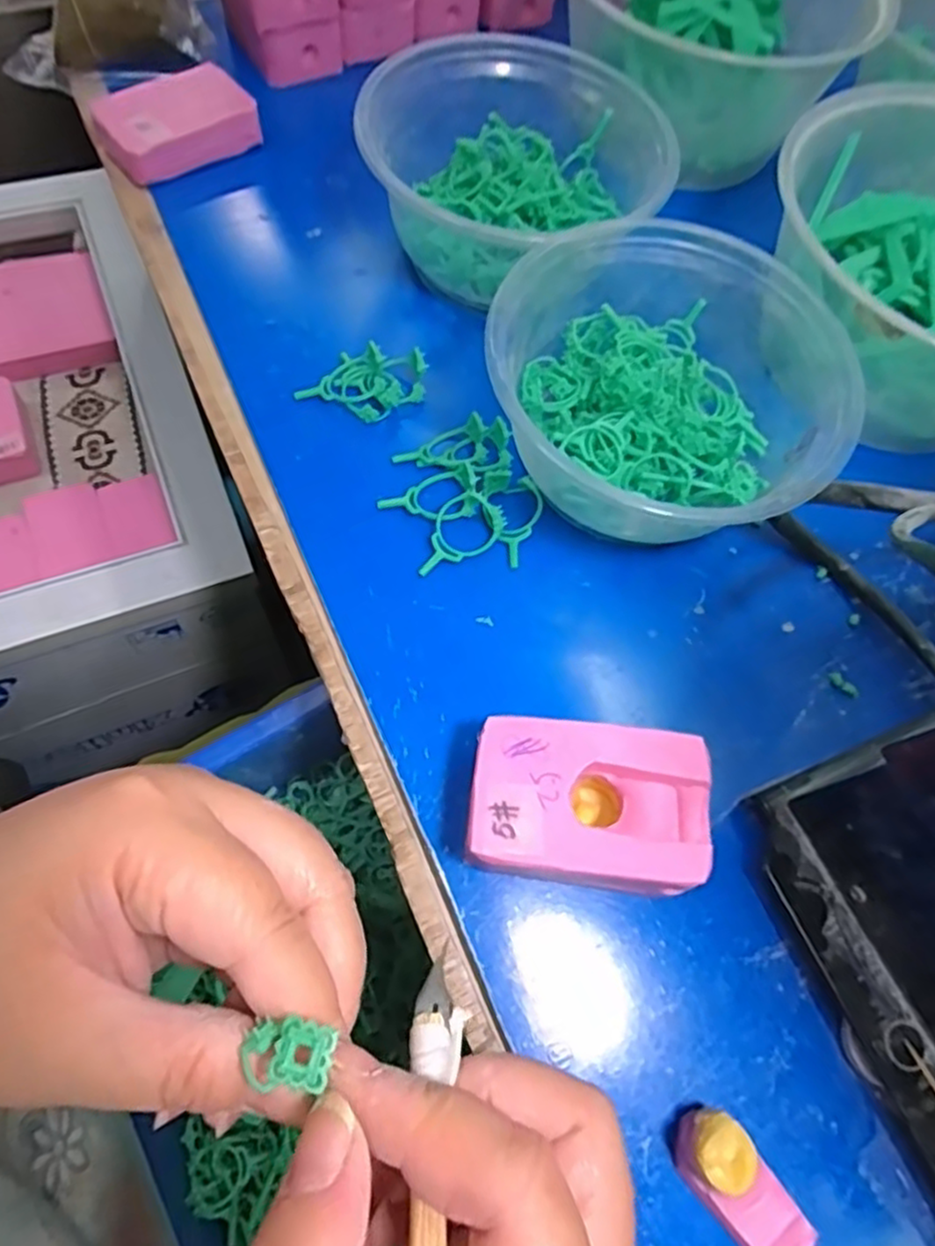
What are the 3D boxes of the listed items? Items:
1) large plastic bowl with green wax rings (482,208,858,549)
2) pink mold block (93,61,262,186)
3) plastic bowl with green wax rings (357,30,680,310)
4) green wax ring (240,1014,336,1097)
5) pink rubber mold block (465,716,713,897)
[{"bbox_3d":[0.078,-0.093,0.283,0.137,0.059,0.117,7,66,-2],"label":"large plastic bowl with green wax rings"},{"bbox_3d":[-0.147,-0.252,0.357,0.071,0.024,0.047,-38,75,-19],"label":"pink mold block"},{"bbox_3d":[0.023,-0.199,0.322,0.130,0.063,0.136,2,66,-5],"label":"plastic bowl with green wax rings"},{"bbox_3d":[-0.034,0.082,0.133,0.017,0.007,0.012,-2,67,-4],"label":"green wax ring"},{"bbox_3d":[0.036,0.059,0.226,0.070,0.038,0.048,9,66,-2],"label":"pink rubber mold block"}]

